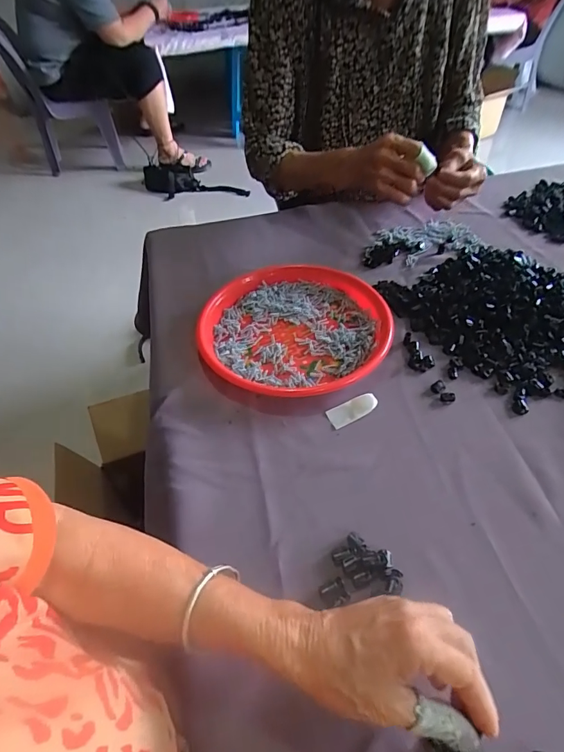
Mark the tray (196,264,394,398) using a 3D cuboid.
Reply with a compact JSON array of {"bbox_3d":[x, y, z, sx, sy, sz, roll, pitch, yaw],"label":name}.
[{"bbox_3d":[0.019,-0.066,0.551,0.236,0.030,0.236,18,53,20],"label":"tray"}]

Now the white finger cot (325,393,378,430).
[{"bbox_3d":[0.079,0.036,0.472,0.056,0.008,0.024,-21,51,-13],"label":"white finger cot"}]

